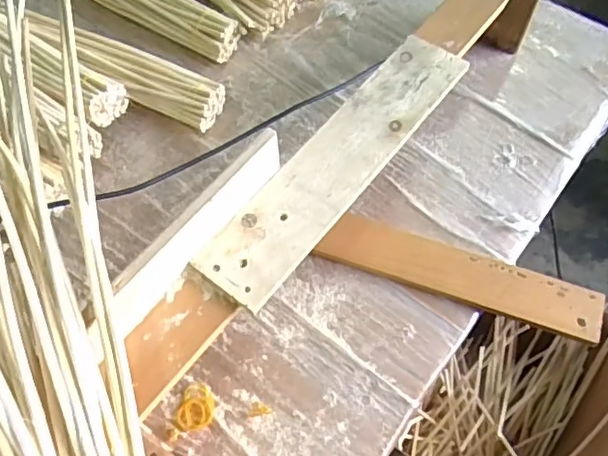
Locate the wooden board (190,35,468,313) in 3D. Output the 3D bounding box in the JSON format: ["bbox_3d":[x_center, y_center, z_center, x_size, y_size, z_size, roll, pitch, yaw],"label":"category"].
[{"bbox_3d":[0.038,-0.073,0.594,0.080,0.010,0.357,34,66,18],"label":"wooden board"}]

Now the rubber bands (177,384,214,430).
[{"bbox_3d":[-0.110,0.185,0.611,0.036,0.004,0.046,13,61,7],"label":"rubber bands"}]

